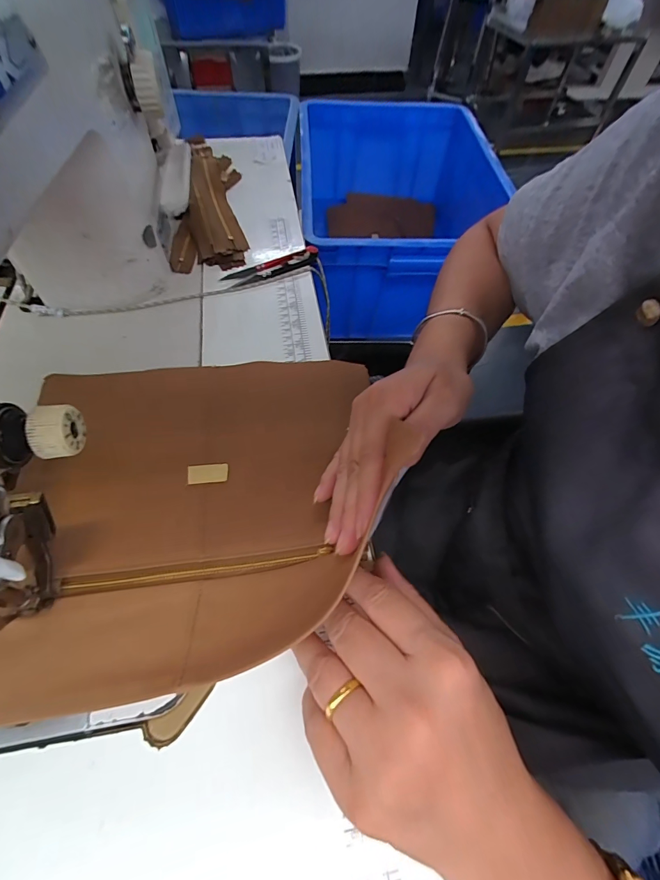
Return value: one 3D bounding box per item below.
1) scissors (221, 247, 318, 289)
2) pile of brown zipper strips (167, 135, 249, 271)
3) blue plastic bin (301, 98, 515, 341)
[{"bbox_3d":[-0.060,-0.182,0.400,0.103,0.012,0.022,-22,62,-15],"label":"scissors"},{"bbox_3d":[-0.151,-0.302,0.466,0.079,0.023,0.279,-8,59,-7],"label":"pile of brown zipper strips"},{"bbox_3d":[0.133,-0.469,0.791,0.340,0.215,0.552,-3,58,-4],"label":"blue plastic bin"}]

